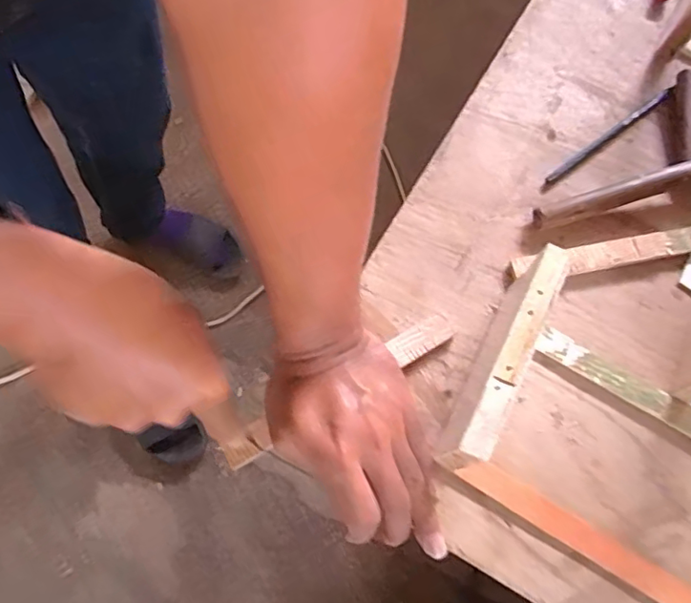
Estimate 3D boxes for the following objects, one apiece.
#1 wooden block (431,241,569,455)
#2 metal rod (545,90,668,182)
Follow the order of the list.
[{"bbox_3d":[0.104,0.036,0.390,0.022,0.094,0.153,26,74,7],"label":"wooden block"},{"bbox_3d":[0.230,-0.145,0.500,0.146,0.009,0.007,-36,76,-11],"label":"metal rod"}]

